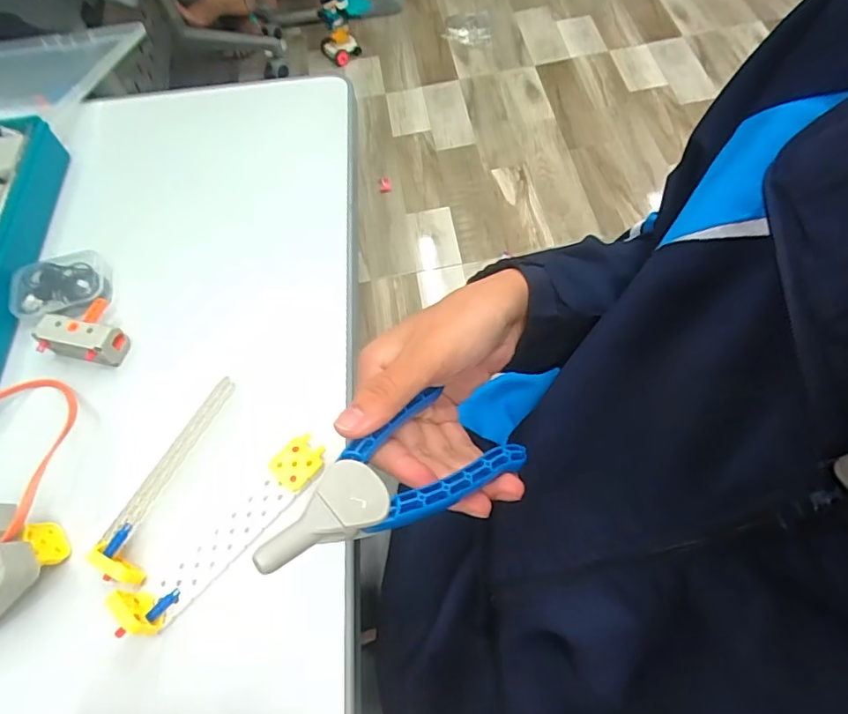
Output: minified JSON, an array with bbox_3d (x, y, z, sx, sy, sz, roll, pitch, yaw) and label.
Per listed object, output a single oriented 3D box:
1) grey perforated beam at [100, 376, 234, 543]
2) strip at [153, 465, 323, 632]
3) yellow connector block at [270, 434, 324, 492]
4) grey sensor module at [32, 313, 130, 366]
[{"bbox_3d":[-0.152,0.061,0.337,0.008,0.016,0.111,21,66,16],"label":"grey perforated beam"},{"bbox_3d":[-0.110,0.102,0.319,0.025,0.007,0.104,39,72,23],"label":"strip"},{"bbox_3d":[-0.076,0.063,0.331,0.026,0.008,0.030,35,70,22],"label":"yellow connector block"},{"bbox_3d":[-0.234,-0.010,0.378,0.054,0.027,0.024,7,63,10],"label":"grey sensor module"}]

